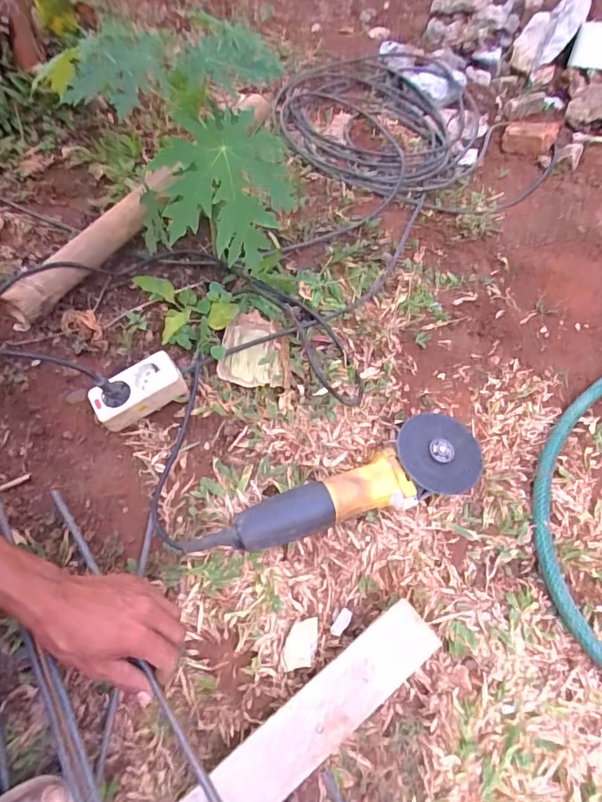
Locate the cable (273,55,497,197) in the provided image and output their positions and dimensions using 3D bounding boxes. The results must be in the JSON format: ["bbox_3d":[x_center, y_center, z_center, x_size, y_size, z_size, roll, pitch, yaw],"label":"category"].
[{"bbox_3d":[0.173,-0.608,1.014,0.436,0.037,0.477,-2,63,3],"label":"cable"}]

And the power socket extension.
[{"bbox_3d":[-0.210,-0.011,0.623,0.113,0.048,0.058,-27,65,-20],"label":"power socket extension"}]

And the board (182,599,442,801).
[{"bbox_3d":[0.008,0.304,0.459,0.286,0.044,0.059,-33,63,-21],"label":"board"}]

